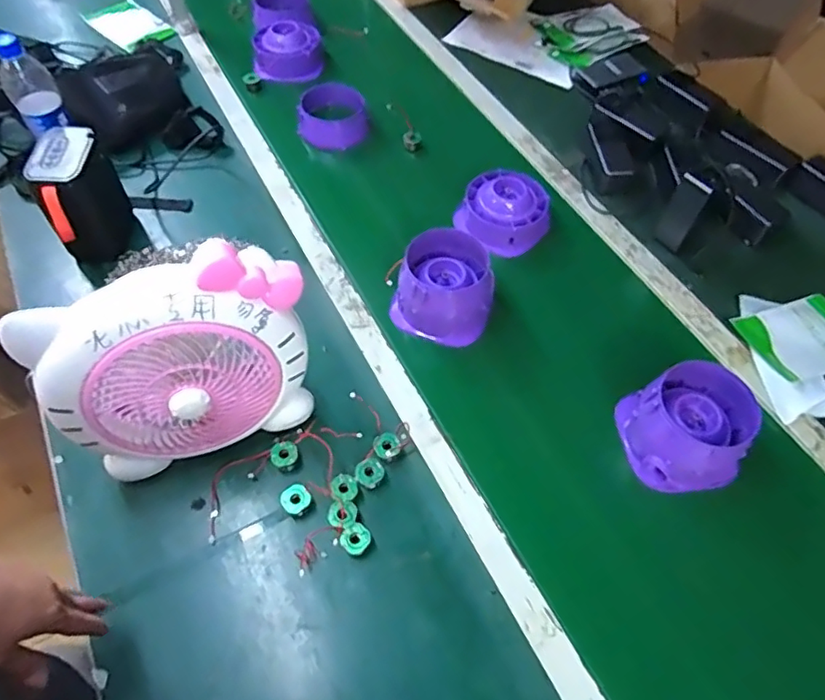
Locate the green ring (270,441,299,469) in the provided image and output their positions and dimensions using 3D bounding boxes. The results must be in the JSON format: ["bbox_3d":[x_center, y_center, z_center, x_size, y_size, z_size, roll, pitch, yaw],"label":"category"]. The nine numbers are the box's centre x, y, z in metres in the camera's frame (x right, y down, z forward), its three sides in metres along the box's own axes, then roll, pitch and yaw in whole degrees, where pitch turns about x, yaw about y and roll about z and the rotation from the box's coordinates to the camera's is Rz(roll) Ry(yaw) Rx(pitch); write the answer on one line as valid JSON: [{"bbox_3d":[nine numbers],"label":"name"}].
[{"bbox_3d":[-0.154,0.125,0.682,0.032,0.012,0.031,1,59,-1],"label":"green ring"}]

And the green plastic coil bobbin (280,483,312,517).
[{"bbox_3d":[-0.133,0.173,0.655,0.032,0.019,0.031,-32,65,-19],"label":"green plastic coil bobbin"}]

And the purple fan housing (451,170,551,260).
[{"bbox_3d":[0.150,-0.220,0.905,0.128,0.060,0.133,1,57,-2],"label":"purple fan housing"}]

